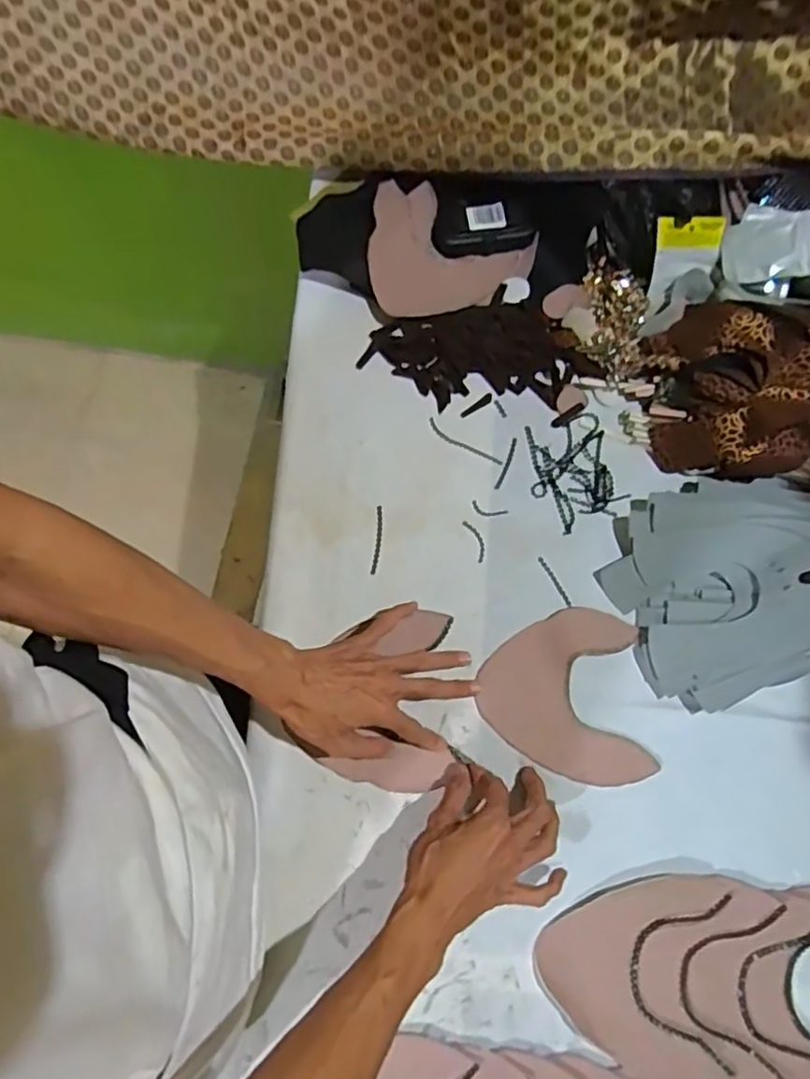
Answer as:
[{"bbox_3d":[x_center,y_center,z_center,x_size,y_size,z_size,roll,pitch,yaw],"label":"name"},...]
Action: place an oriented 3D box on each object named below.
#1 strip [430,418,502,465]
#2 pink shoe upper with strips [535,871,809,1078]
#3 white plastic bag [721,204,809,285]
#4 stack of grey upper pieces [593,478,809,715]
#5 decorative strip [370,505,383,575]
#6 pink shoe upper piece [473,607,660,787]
[{"bbox_3d":[0.061,-0.100,0.675,0.088,0.004,0.016,32,77,9],"label":"strip"},{"bbox_3d":[0.265,0.383,0.549,0.283,0.005,0.166,5,75,2],"label":"pink shoe upper with strips"},{"bbox_3d":[0.389,-0.311,0.669,0.099,0.009,0.083,1,85,22],"label":"white plastic bag"},{"bbox_3d":[0.328,0.030,0.601,0.245,0.080,0.206,-19,75,-5],"label":"stack of grey upper pieces"},{"bbox_3d":[-0.028,0.001,0.646,0.008,0.007,0.070,5,75,2],"label":"decorative strip"},{"bbox_3d":[0.150,0.148,0.608,0.153,0.006,0.157,-1,74,0],"label":"pink shoe upper piece"}]

